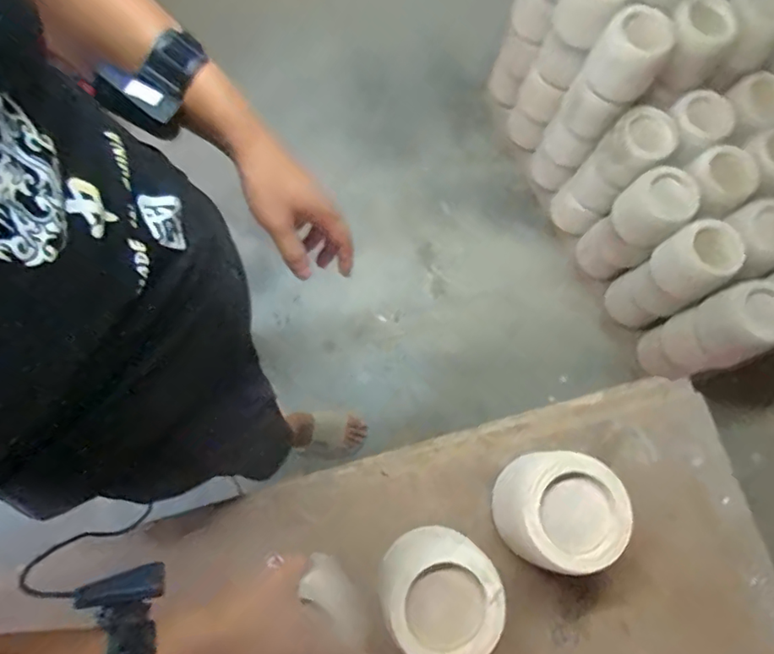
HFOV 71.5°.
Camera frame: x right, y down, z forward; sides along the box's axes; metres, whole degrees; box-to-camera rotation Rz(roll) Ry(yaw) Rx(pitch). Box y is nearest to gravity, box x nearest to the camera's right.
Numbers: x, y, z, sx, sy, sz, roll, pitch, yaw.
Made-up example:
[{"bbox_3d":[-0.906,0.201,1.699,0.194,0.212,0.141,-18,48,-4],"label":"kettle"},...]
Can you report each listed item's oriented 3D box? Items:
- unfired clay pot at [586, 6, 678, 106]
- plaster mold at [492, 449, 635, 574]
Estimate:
[{"bbox_3d":[0.494,-0.552,1.104,0.134,0.133,0.123,41,76,10],"label":"unfired clay pot"},{"bbox_3d":[0.203,0.215,0.644,0.133,0.105,0.130,1,73,-2],"label":"plaster mold"}]

